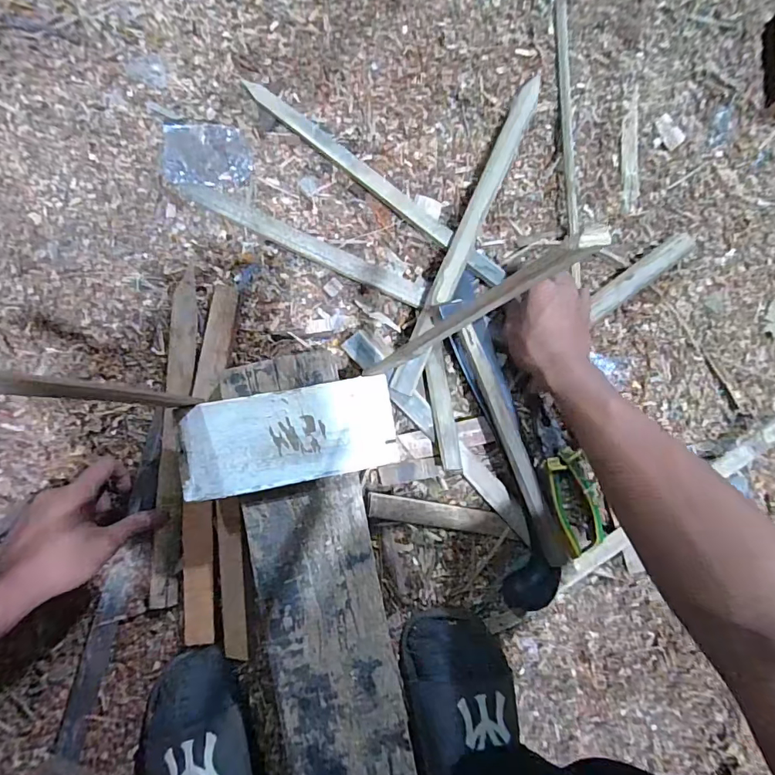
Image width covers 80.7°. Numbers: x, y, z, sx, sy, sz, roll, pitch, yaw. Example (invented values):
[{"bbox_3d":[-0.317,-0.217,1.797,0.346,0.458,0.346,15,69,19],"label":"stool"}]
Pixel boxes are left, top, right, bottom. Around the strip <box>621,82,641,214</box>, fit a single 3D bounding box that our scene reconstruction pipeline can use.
[{"bbox_3d":[0.300,-0.292,0.563,0.021,0.005,0.156,3,86,-8],"label":"strip"}]

